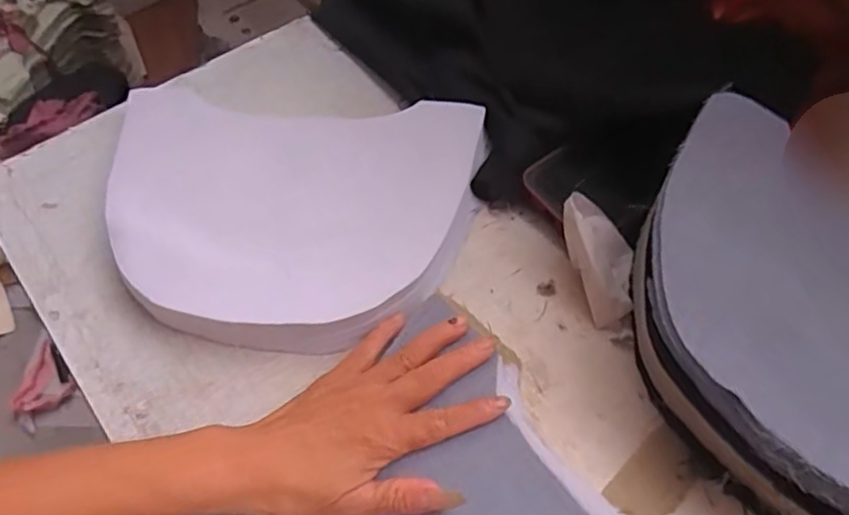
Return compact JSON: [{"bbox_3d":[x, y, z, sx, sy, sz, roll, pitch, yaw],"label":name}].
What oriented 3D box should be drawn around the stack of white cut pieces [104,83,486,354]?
[{"bbox_3d":[-0.105,-0.039,0.464,0.275,0.041,0.208,5,57,4],"label":"stack of white cut pieces"}]

